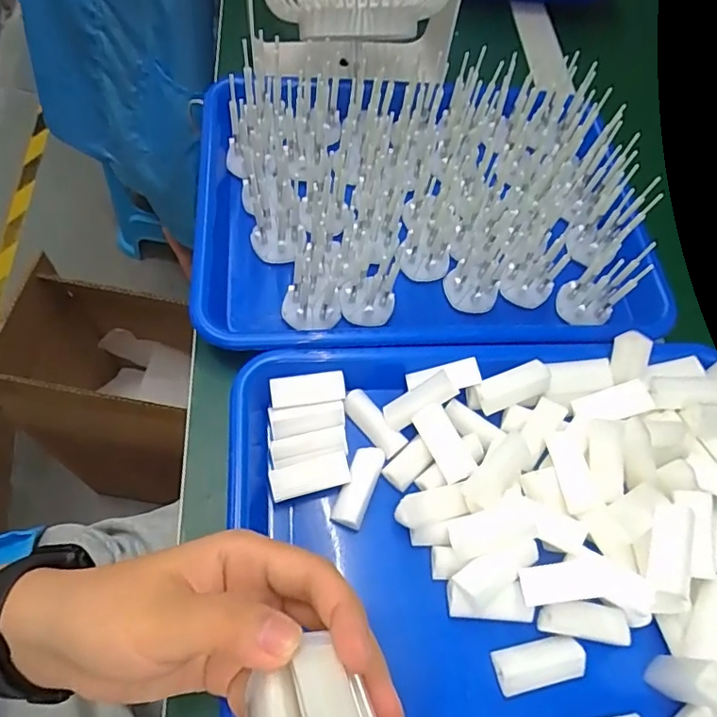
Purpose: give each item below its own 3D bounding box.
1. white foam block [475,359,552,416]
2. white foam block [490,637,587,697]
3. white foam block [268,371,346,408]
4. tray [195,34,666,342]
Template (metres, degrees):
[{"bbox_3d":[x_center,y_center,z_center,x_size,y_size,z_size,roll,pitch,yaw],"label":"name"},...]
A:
[{"bbox_3d":[0.099,0.017,0.344,0.050,0.012,0.021,-18,67,-16],"label":"white foam block"},{"bbox_3d":[0.095,0.160,0.287,0.046,0.010,0.021,-8,64,-11],"label":"white foam block"},{"bbox_3d":[-0.031,0.019,0.340,0.045,0.010,0.018,-8,88,-6],"label":"white foam block"},{"bbox_3d":[0.048,-0.118,0.410,0.327,0.060,0.248,1,63,-7],"label":"tray"}]

